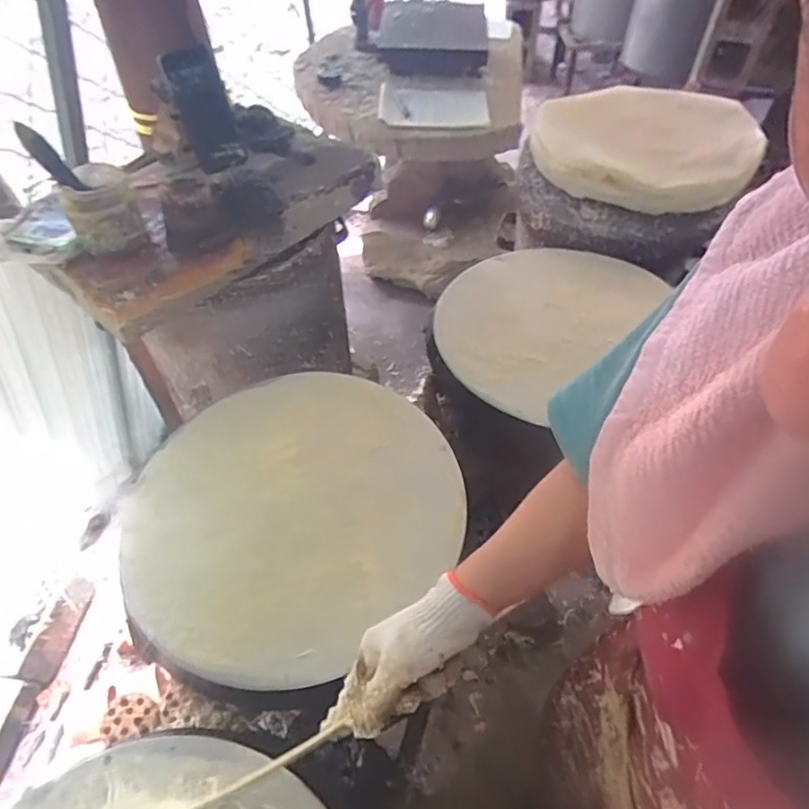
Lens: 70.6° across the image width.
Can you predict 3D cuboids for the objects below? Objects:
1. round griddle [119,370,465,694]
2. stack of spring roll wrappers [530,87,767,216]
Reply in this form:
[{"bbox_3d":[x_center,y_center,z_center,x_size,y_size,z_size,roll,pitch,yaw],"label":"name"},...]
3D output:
[{"bbox_3d":[-0.121,0.114,0.660,0.370,0.031,0.382,-7,52,-4],"label":"round griddle"},{"bbox_3d":[0.433,-0.482,1.053,0.392,0.079,0.344,6,52,6],"label":"stack of spring roll wrappers"}]

